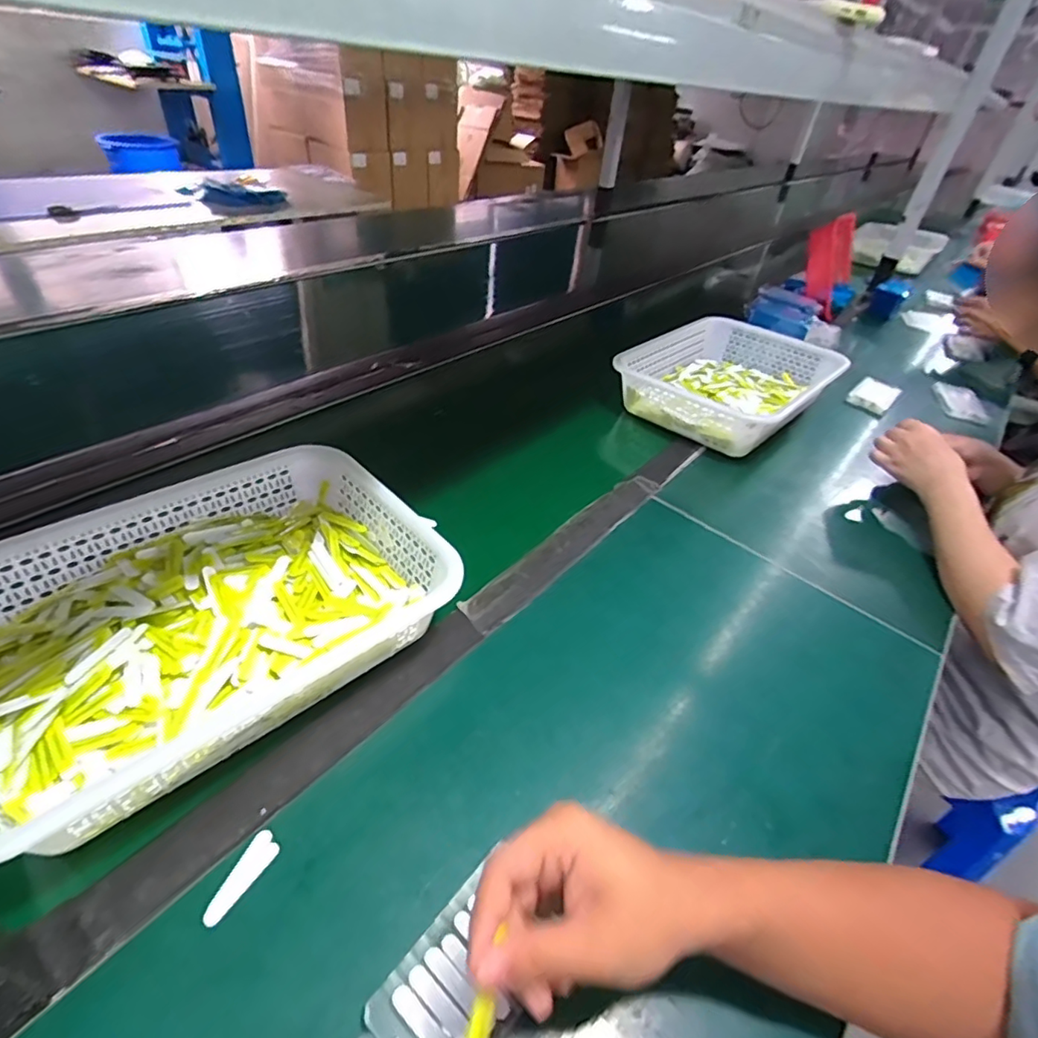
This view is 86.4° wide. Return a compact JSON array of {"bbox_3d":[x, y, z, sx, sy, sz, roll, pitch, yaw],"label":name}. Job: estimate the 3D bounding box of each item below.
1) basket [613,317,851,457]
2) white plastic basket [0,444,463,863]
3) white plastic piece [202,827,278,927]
[{"bbox_3d":[0.342,-0.225,0.912,0.247,0.086,0.359,34,46,28],"label":"basket"},{"bbox_3d":[-0.259,0.072,0.459,0.351,0.077,0.244,-27,51,-35],"label":"white plastic basket"},{"bbox_3d":[-0.176,0.226,0.350,0.020,0.004,0.054,21,41,15],"label":"white plastic piece"}]

